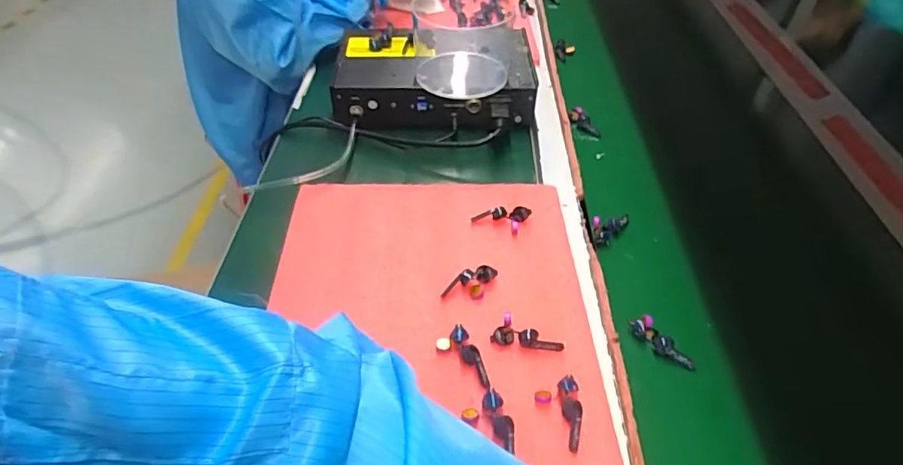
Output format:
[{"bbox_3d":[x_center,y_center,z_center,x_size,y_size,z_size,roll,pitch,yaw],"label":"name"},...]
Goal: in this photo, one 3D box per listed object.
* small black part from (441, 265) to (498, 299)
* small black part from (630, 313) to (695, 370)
[{"bbox_3d":[0.015,0.040,0.455,0.052,0.010,0.014,-16,48,-16],"label":"small black part"},{"bbox_3d":[0.167,0.089,0.425,0.019,0.010,0.054,-25,51,-22],"label":"small black part"}]

